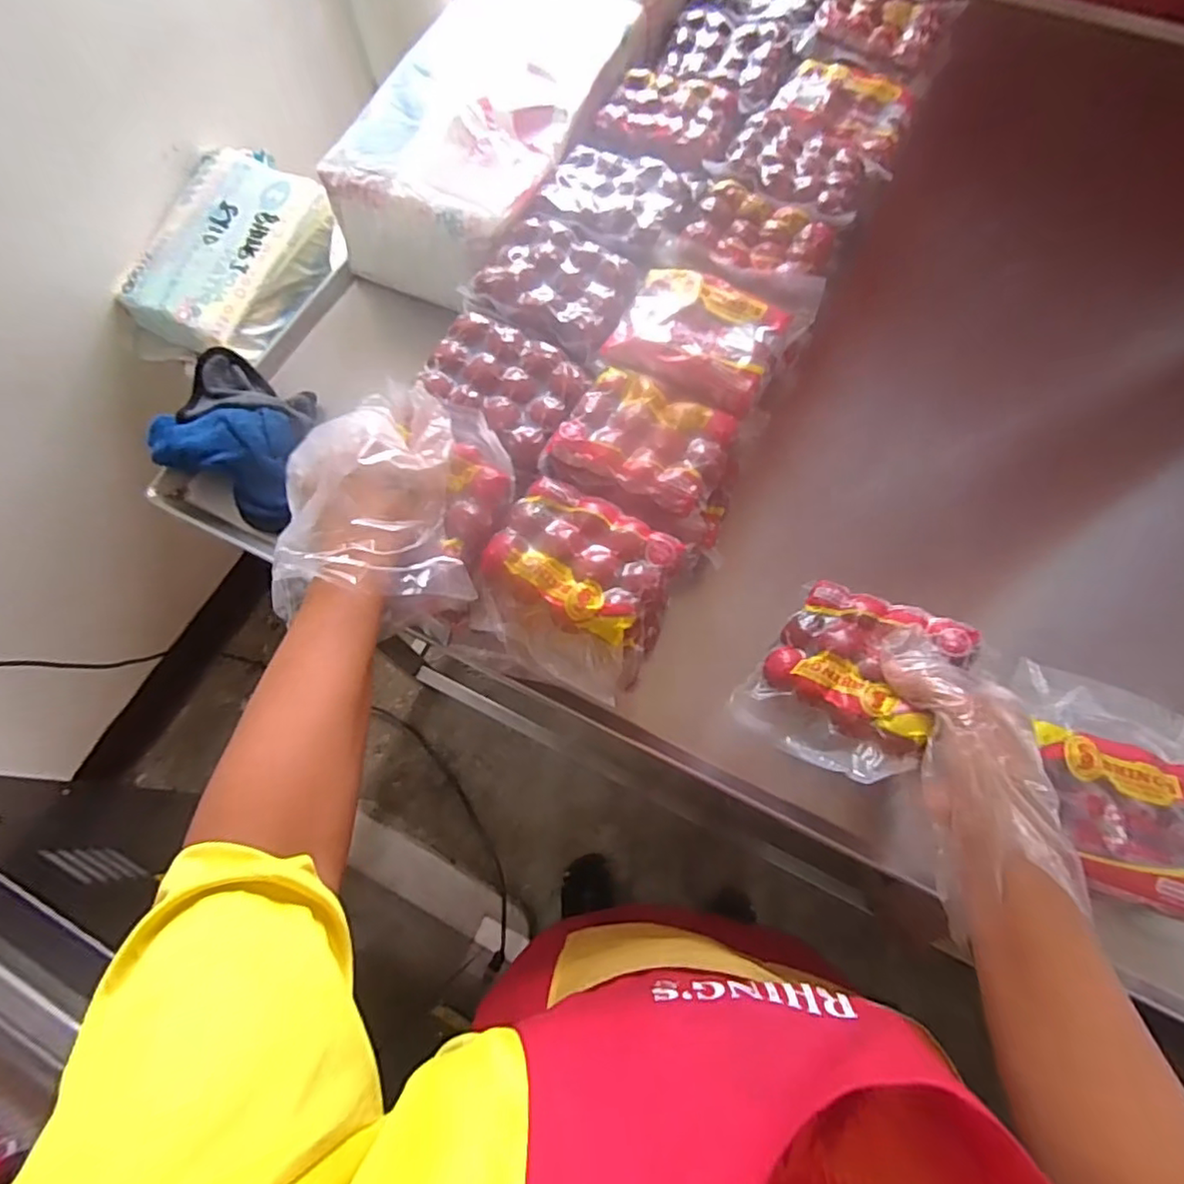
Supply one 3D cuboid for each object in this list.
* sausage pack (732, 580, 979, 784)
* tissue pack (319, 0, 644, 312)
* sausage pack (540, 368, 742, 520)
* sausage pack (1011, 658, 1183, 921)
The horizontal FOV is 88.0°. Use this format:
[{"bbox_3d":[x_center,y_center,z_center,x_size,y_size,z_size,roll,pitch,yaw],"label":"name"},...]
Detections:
[{"bbox_3d":[0.178,0.057,0.425,0.117,0.026,0.128,22,76,43],"label":"sausage pack"},{"bbox_3d":[-0.093,-0.459,0.606,0.186,0.095,0.347,23,72,9],"label":"tissue pack"},{"bbox_3d":[0.040,-0.114,0.455,0.121,0.025,0.098,23,72,9],"label":"sausage pack"},{"bbox_3d":[0.363,0.132,0.432,0.126,0.025,0.143,20,72,8],"label":"sausage pack"}]

